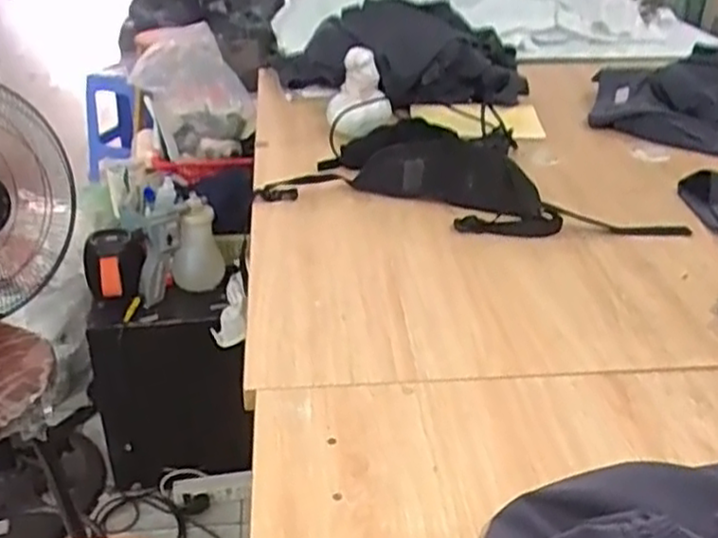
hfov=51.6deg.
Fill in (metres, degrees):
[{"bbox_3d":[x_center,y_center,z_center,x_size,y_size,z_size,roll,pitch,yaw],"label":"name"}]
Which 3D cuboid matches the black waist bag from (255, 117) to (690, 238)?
[{"bbox_3d":[0.176,-0.150,1.130,0.585,0.061,0.291,7,31,12],"label":"black waist bag"}]

